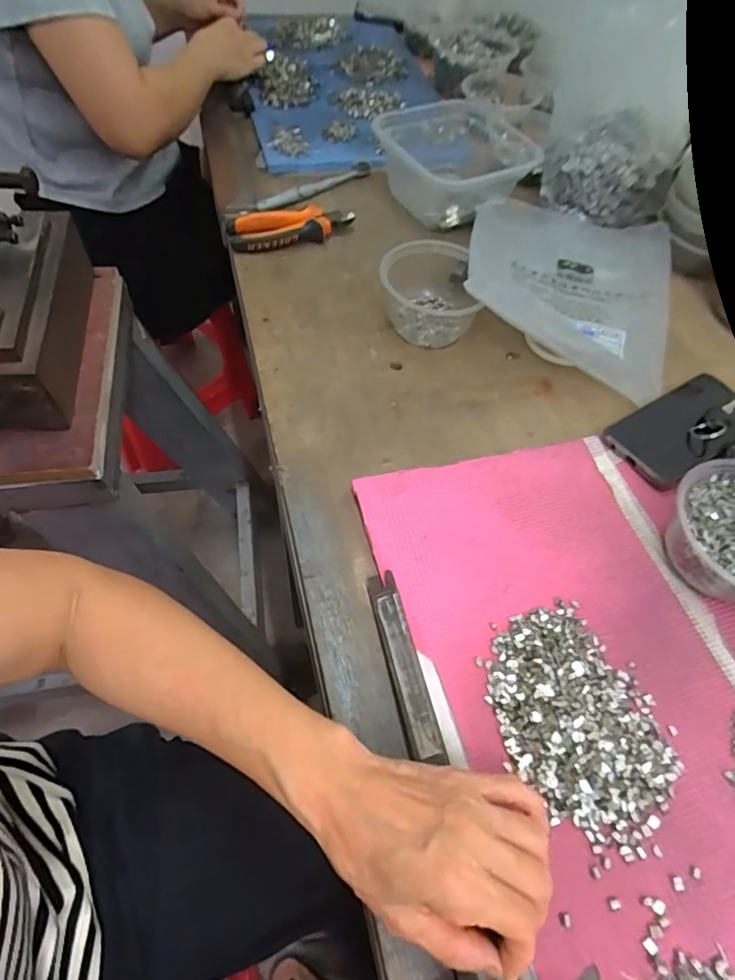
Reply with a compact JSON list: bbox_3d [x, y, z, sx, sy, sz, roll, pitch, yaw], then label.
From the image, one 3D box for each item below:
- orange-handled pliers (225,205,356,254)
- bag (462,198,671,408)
[{"bbox_3d":[-0.091,-0.316,0.630,0.149,0.031,0.062,-8,59,-11],"label":"orange-handled pliers"},{"bbox_3d":[0.220,-0.239,0.575,0.219,0.073,0.269,15,58,4],"label":"bag"}]

